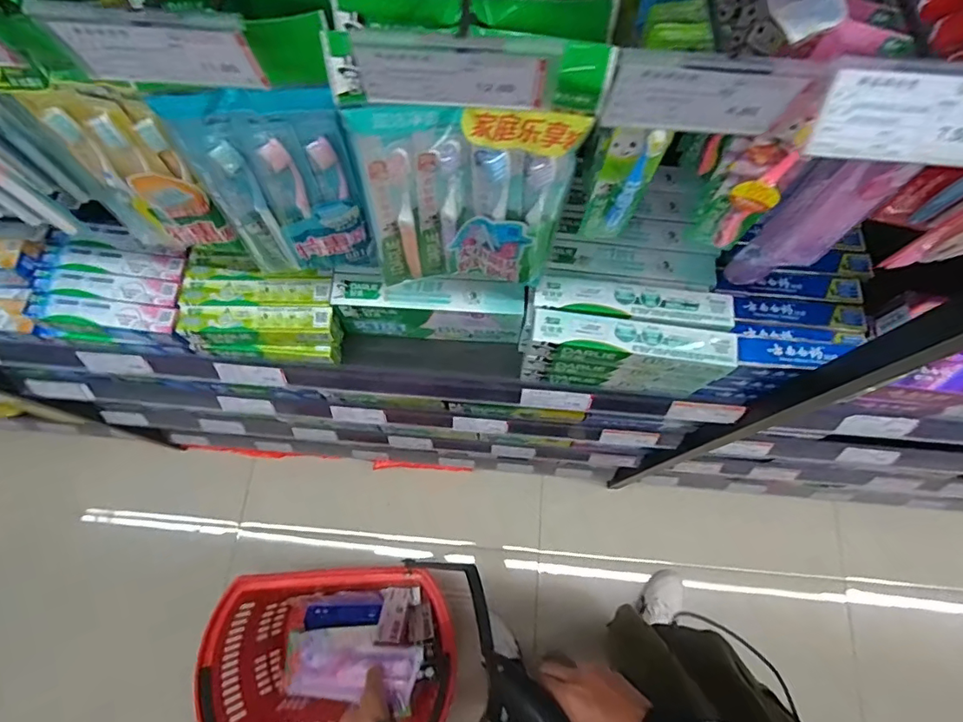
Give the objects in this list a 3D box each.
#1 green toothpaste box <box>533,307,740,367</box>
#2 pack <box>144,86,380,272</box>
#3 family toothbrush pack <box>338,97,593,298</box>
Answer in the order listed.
[{"bbox_3d":[0.169,-0.023,0.577,0.219,0.029,0.043,9,71,2],"label":"green toothpaste box"},{"bbox_3d":[-0.170,-0.144,0.460,0.126,0.220,0.023,-7,71,-3],"label":"pack"},{"bbox_3d":[-0.013,-0.131,0.450,0.163,0.229,0.033,0,71,-1],"label":"family toothbrush pack"}]

